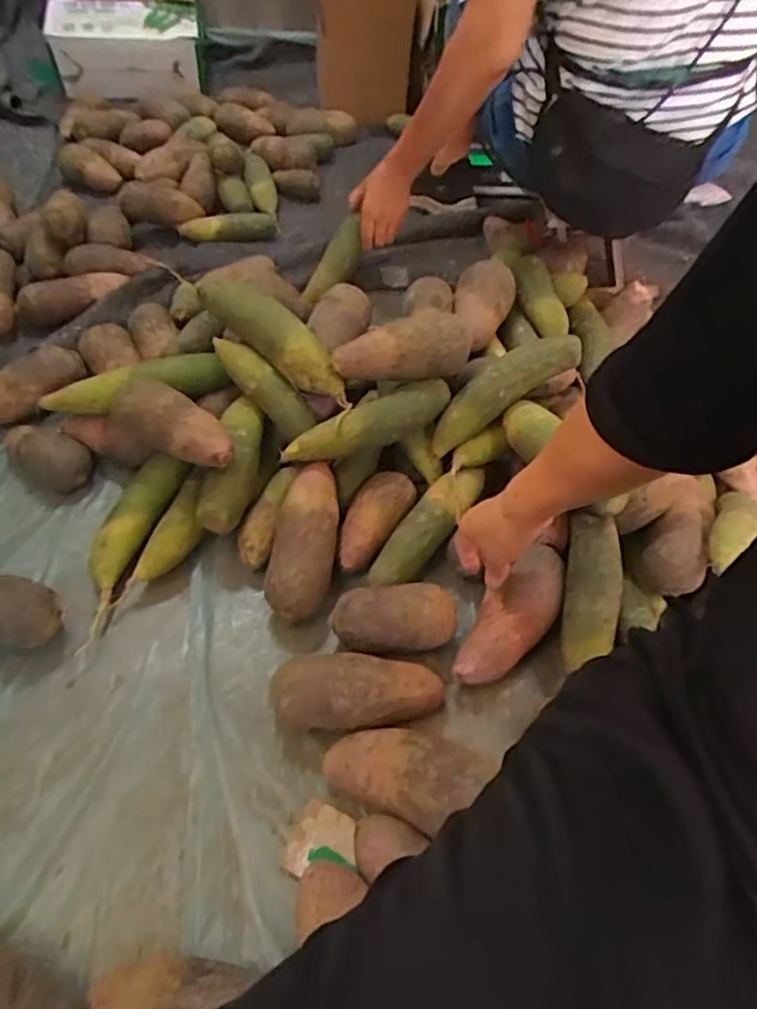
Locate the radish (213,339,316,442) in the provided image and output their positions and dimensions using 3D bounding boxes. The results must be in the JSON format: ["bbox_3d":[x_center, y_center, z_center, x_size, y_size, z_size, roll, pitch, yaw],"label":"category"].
[{"bbox_3d":[-0.147,-0.148,0.790,0.164,0.047,0.044,47,59,-4],"label":"radish"}]

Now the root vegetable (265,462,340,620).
[{"bbox_3d":[-0.081,0.030,0.702,0.069,0.061,0.180,7,66,2],"label":"root vegetable"}]

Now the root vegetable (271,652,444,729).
[{"bbox_3d":[-0.019,0.185,0.623,0.166,0.080,0.069,3,51,-1],"label":"root vegetable"}]

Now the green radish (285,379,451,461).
[{"bbox_3d":[-0.015,-0.097,0.744,0.208,0.046,0.053,-22,54,0],"label":"green radish"}]

